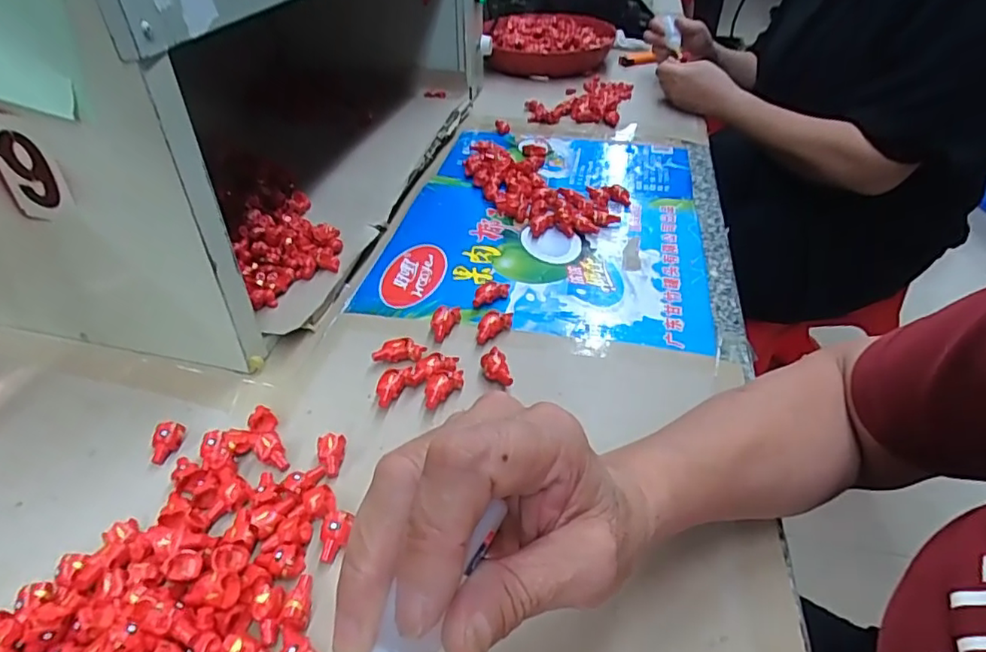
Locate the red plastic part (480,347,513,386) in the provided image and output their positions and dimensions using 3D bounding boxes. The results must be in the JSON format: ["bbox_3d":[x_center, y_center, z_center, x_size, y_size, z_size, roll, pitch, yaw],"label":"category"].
[{"bbox_3d":[0.002,0.029,0.409,0.017,0.011,0.033,-9,40,-10],"label":"red plastic part"}]

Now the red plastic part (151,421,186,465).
[{"bbox_3d":[-0.210,0.074,0.368,0.018,0.012,0.024,0,40,1],"label":"red plastic part"}]

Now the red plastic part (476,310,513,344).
[{"bbox_3d":[0.000,-0.001,0.449,0.015,0.013,0.037,31,49,32],"label":"red plastic part"}]

